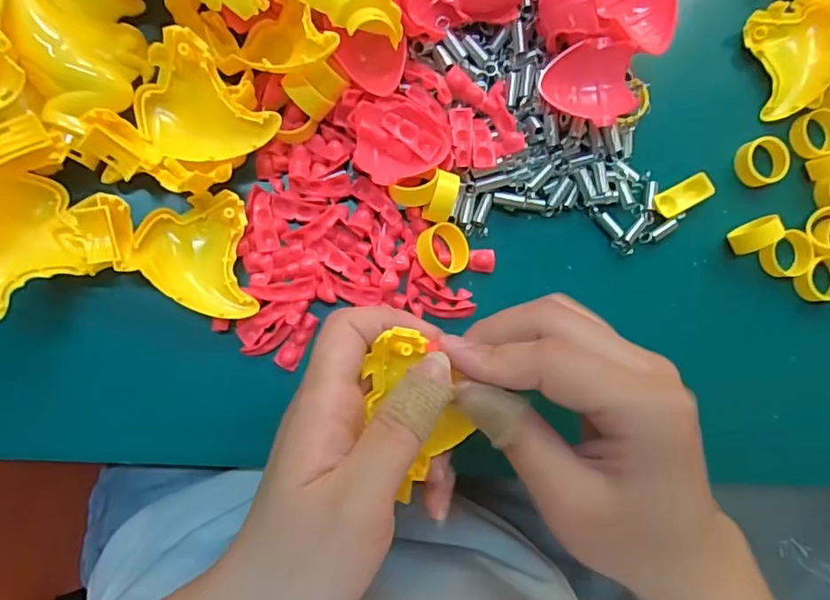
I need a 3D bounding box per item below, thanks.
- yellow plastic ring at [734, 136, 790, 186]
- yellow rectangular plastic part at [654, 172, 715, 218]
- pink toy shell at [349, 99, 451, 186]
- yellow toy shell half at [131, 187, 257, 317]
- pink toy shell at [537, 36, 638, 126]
[{"bbox_3d":[0.192,-0.076,0.307,0.025,0.010,0.025,0,88,-9],"label":"yellow plastic ring"},{"bbox_3d":[0.145,-0.056,0.301,0.035,0.006,0.014,-26,92,-9],"label":"yellow rectangular plastic part"},{"bbox_3d":[-0.007,-0.075,0.268,0.045,0.010,0.038,-5,89,-9],"label":"pink toy shell"},{"bbox_3d":[-0.102,-0.019,0.257,0.049,0.014,0.057,-7,89,-9],"label":"yellow toy shell half"},{"bbox_3d":[0.082,-0.104,0.269,0.042,0.024,0.038,-9,90,-9],"label":"pink toy shell"}]

